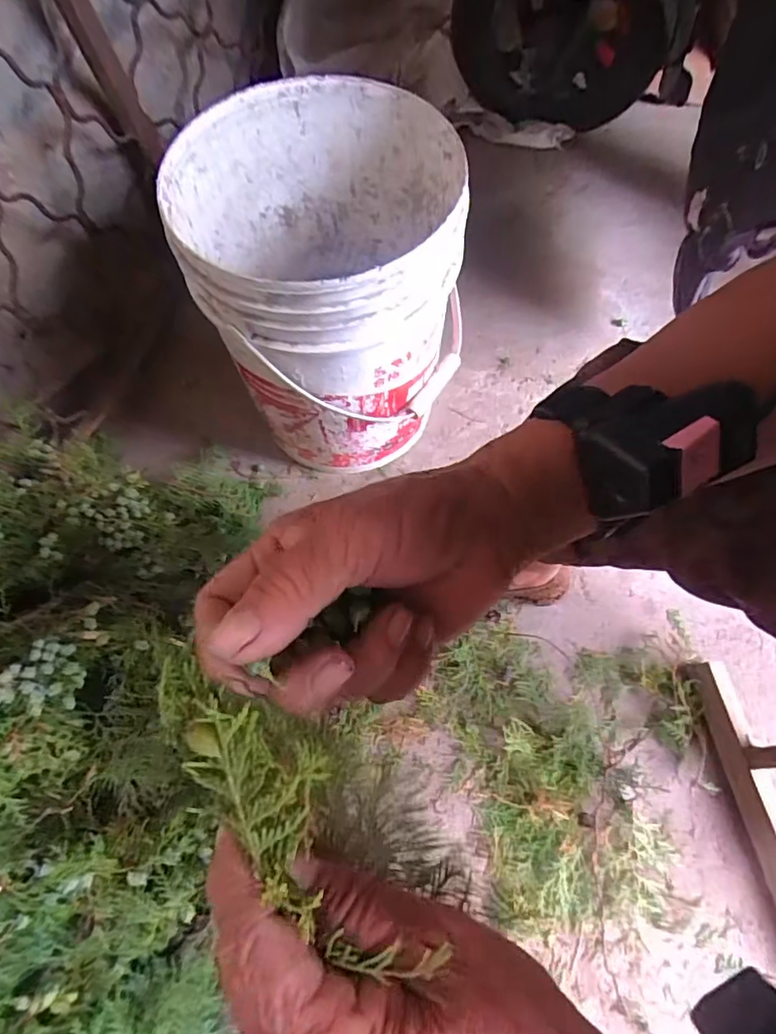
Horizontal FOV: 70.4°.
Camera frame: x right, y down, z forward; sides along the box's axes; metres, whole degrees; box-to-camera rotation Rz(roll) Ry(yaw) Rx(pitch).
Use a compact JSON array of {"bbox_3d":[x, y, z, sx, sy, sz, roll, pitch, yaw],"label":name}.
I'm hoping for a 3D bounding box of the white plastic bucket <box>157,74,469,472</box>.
[{"bbox_3d":[-0.060,-0.246,0.636,0.267,0.318,0.256,-1,64,2],"label":"white plastic bucket"}]

